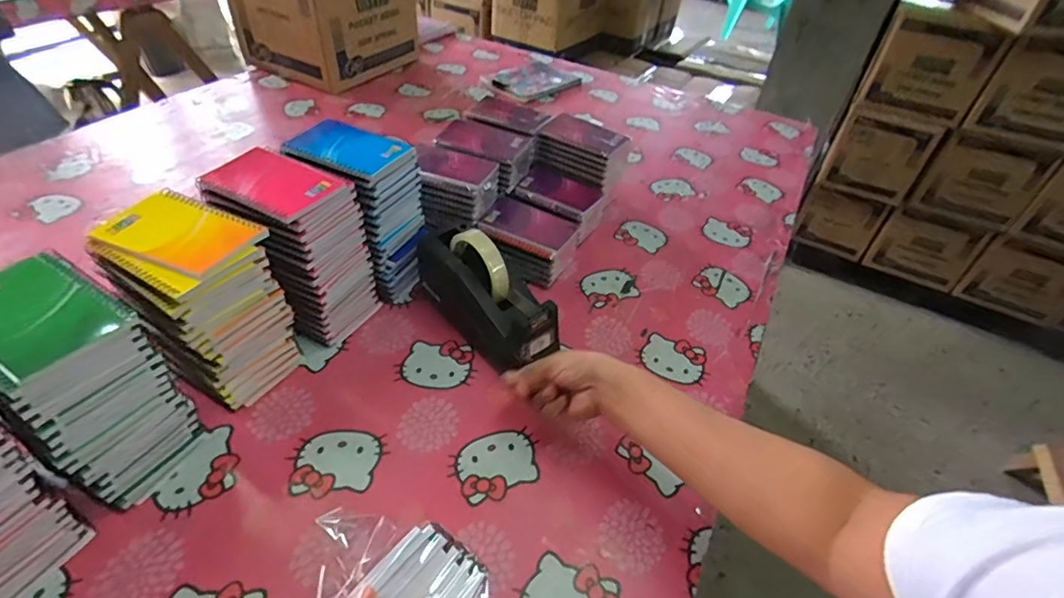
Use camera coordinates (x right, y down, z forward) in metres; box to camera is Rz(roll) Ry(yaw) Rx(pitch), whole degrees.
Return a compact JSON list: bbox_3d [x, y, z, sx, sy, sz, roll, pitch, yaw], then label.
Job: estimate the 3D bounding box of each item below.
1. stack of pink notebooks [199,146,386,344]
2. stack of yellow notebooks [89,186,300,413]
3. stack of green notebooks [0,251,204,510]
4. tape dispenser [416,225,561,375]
[{"bbox_3d":[-0.273,-0.056,0.607,0.139,0.188,0.106,25,46,18],"label":"stack of pink notebooks"},{"bbox_3d":[-0.335,0.007,0.536,0.132,0.182,0.106,25,46,18],"label":"stack of yellow notebooks"},{"bbox_3d":[-0.392,0.078,0.454,0.122,0.181,0.095,27,47,20],"label":"stack of green notebooks"},{"bbox_3d":[-0.055,-0.009,0.624,0.068,0.124,0.190,-30,55,-33],"label":"tape dispenser"}]

